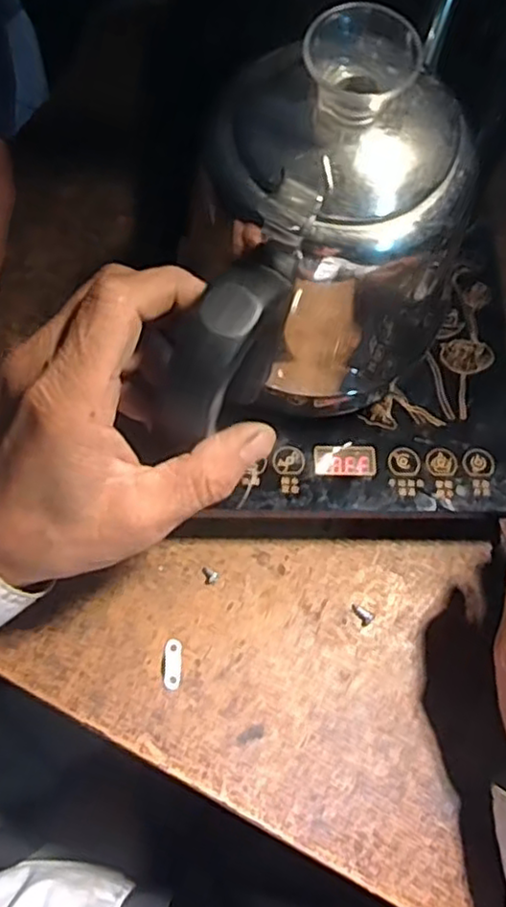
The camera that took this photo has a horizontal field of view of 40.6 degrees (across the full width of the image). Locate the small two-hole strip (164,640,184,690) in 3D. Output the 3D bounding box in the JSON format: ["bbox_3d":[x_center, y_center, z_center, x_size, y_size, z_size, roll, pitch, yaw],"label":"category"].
[{"bbox_3d":[-0.041,0.109,0.352,0.009,0.004,0.025,0,68,-2],"label":"small two-hole strip"}]

